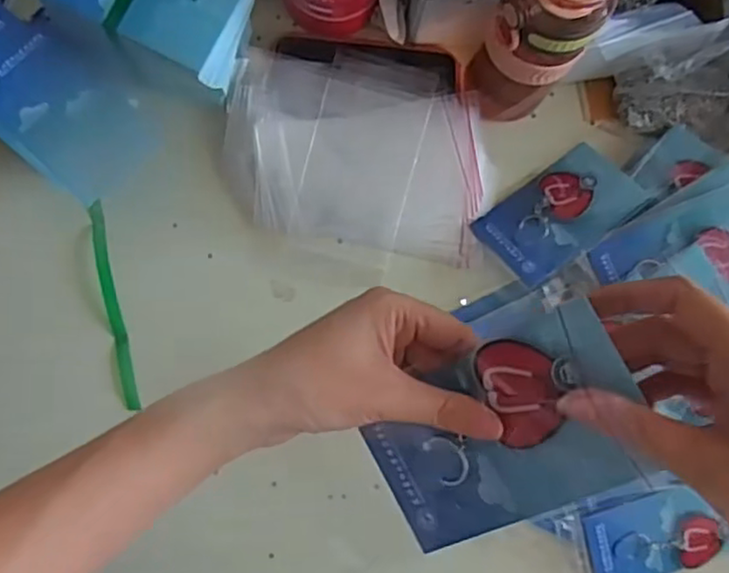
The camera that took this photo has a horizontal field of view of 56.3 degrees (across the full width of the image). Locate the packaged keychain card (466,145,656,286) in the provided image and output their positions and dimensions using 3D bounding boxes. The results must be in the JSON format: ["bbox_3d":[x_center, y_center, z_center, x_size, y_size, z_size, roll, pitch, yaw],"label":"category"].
[{"bbox_3d":[0.171,-0.065,0.596,0.133,0.008,0.080,-36,67,-7],"label":"packaged keychain card"}]

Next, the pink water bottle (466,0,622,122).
[{"bbox_3d":[0.135,-0.195,0.511,0.070,0.192,0.089,36,82,0],"label":"pink water bottle"}]

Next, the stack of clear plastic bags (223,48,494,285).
[{"bbox_3d":[-0.004,-0.106,0.591,0.229,0.024,0.184,12,83,-3],"label":"stack of clear plastic bags"}]

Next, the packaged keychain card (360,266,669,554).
[{"bbox_3d":[0.061,0.065,0.318,0.132,0.008,0.092,-29,83,31],"label":"packaged keychain card"}]

